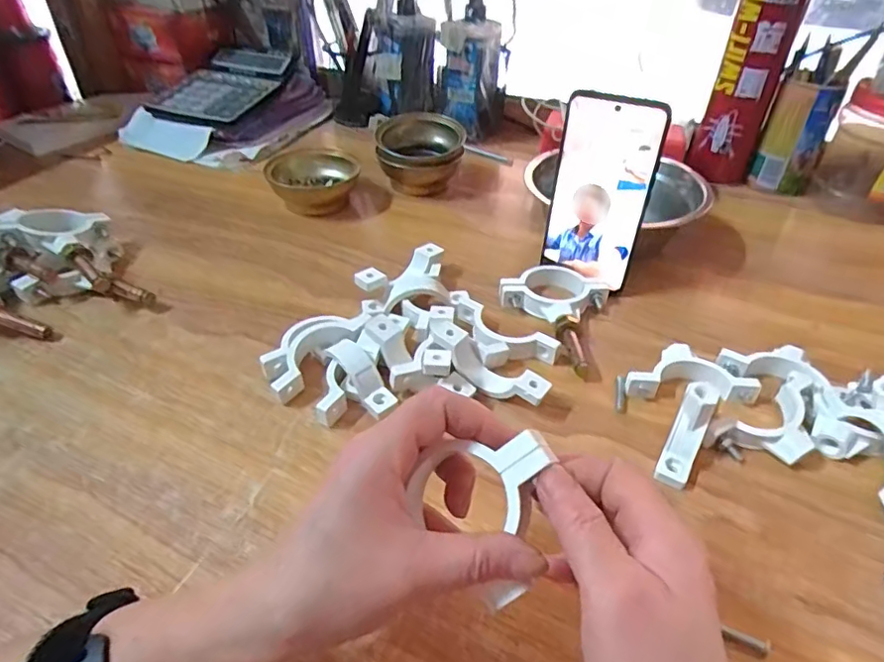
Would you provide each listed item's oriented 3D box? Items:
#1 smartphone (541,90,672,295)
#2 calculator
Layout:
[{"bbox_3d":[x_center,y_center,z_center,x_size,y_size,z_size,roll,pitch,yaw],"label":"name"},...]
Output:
[{"bbox_3d":[0.128,-0.110,0.456,0.074,0.146,0.006,17,37,17],"label":"smartphone"},{"bbox_3d":[-0.291,-0.334,0.765,0.136,0.034,0.176,14,42,15],"label":"calculator"}]

